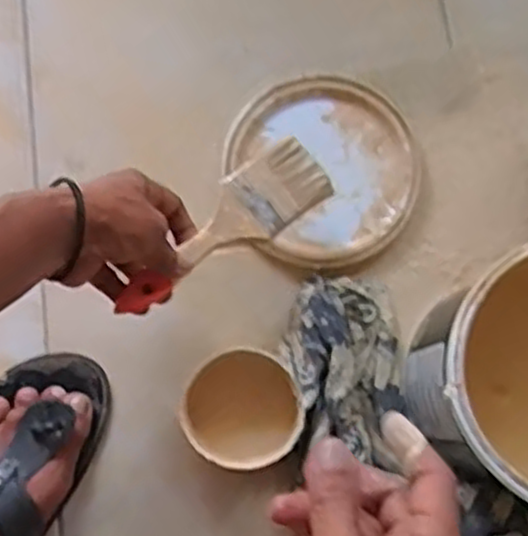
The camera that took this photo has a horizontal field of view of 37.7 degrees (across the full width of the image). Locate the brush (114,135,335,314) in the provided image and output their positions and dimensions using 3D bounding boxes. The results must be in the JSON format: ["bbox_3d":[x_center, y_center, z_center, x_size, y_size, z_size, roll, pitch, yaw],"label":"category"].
[{"bbox_3d":[-0.032,-0.031,0.622,0.201,0.016,0.060,-39,82,-19],"label":"brush"}]

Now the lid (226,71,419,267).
[{"bbox_3d":[0.056,-0.090,0.704,0.160,0.016,0.172,0,80,0],"label":"lid"}]

